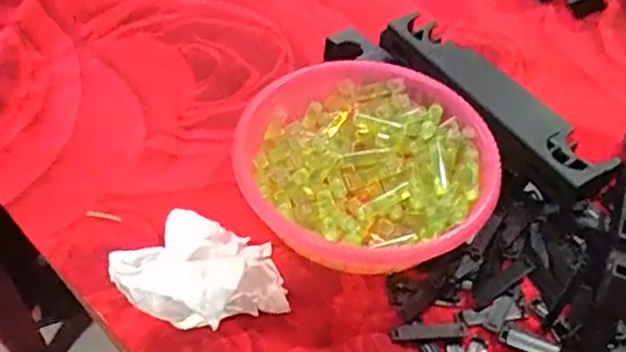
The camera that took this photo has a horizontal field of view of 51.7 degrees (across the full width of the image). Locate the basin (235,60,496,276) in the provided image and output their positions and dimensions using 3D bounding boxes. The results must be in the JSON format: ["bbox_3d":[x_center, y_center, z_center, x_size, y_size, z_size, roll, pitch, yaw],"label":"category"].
[{"bbox_3d":[0.035,-0.007,0.444,0.171,0.044,0.168,3,49,-3],"label":"basin"}]

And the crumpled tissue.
[{"bbox_3d":[-0.059,0.055,0.374,0.085,0.054,0.077,20,50,12],"label":"crumpled tissue"}]

